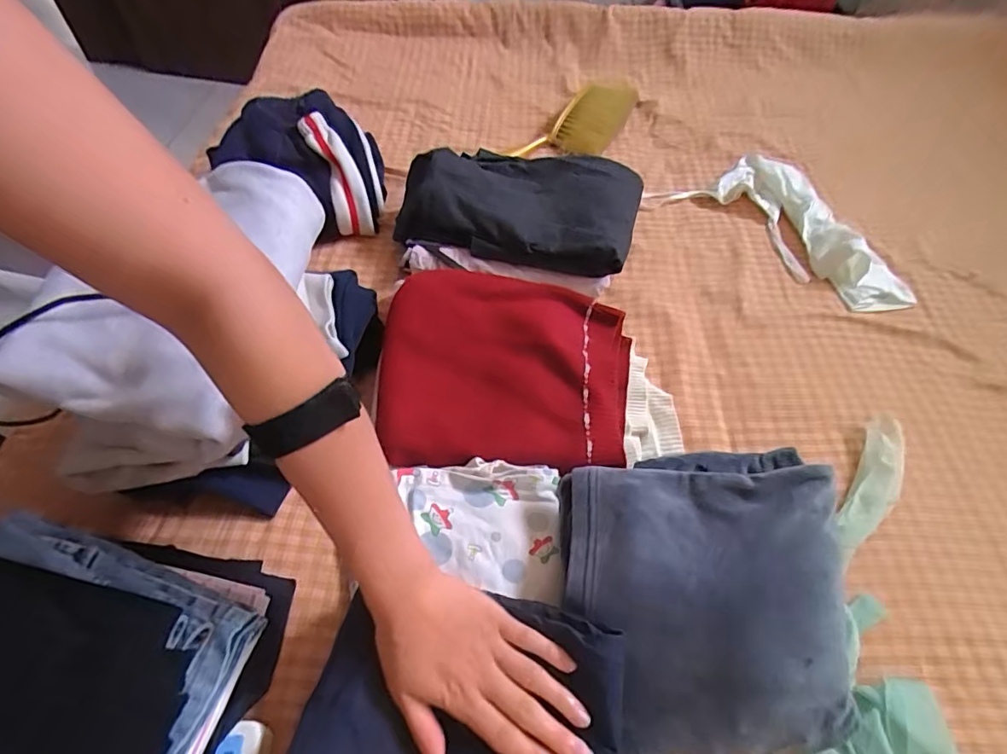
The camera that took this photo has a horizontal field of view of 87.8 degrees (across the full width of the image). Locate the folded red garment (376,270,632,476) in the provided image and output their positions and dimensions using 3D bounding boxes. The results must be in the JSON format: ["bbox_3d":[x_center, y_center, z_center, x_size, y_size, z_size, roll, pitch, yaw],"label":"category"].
[{"bbox_3d":[0.004,-0.016,0.547,0.251,0.034,0.227,2,54,1],"label":"folded red garment"}]

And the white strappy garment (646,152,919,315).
[{"bbox_3d":[0.418,-0.236,0.760,0.374,0.040,0.199,35,60,22],"label":"white strappy garment"}]

